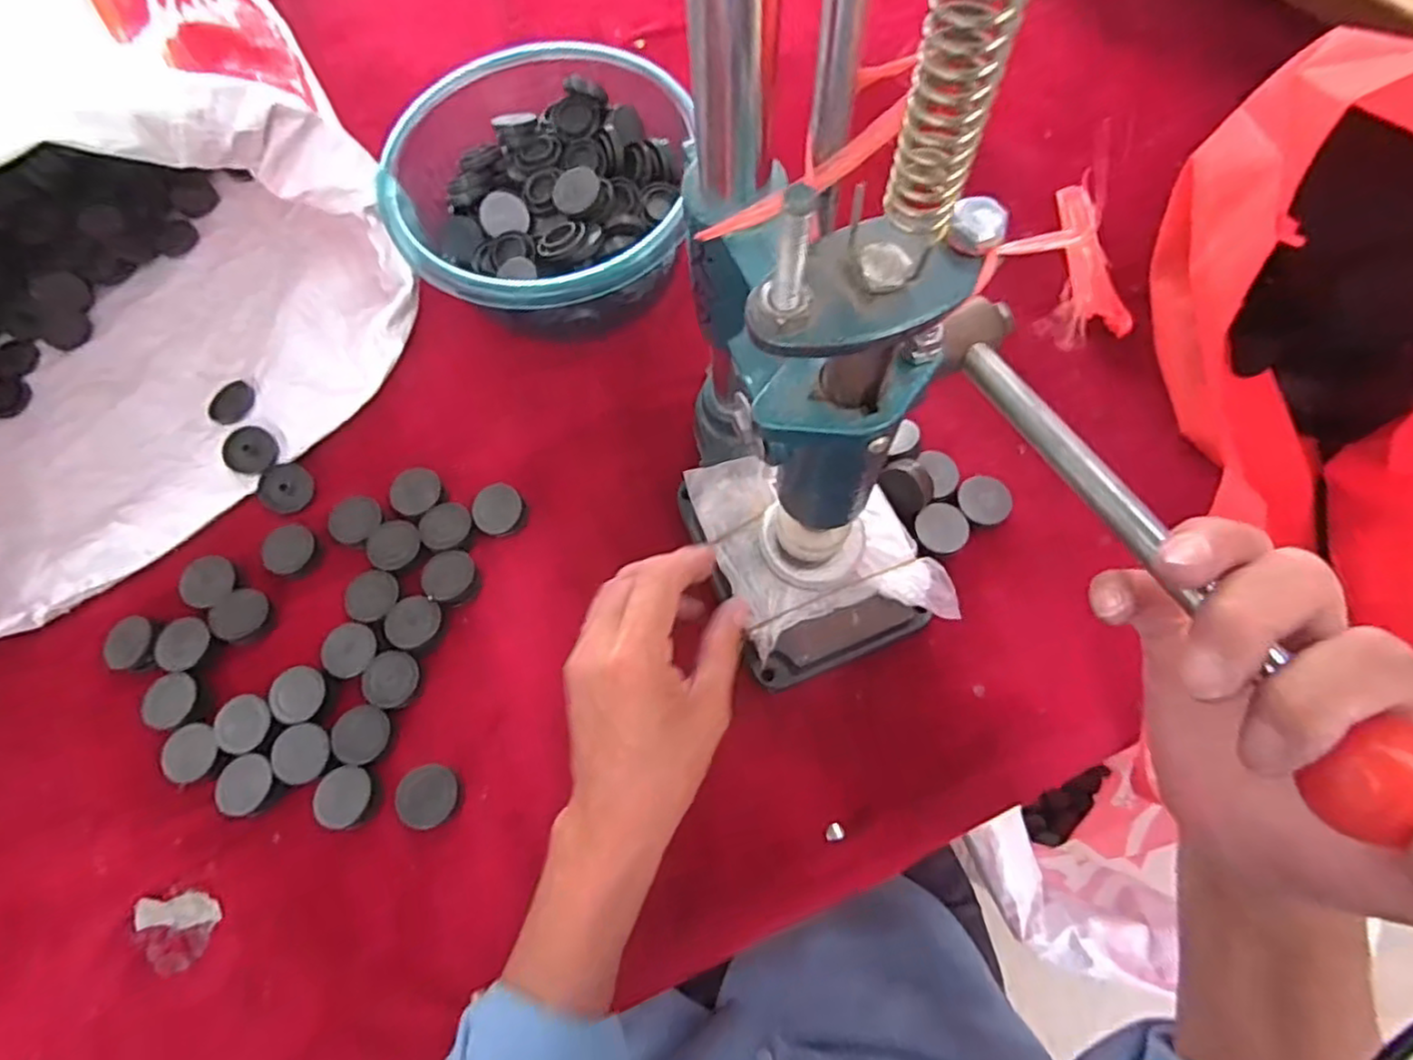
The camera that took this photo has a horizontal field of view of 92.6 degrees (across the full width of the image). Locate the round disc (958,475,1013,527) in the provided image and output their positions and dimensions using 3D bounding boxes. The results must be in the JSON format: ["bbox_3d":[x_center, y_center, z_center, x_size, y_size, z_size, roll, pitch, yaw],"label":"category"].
[{"bbox_3d":[0.174,-0.018,0.422,0.030,0.004,0.031,-18,87,12],"label":"round disc"}]

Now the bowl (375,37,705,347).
[{"bbox_3d":[-0.109,-0.234,0.478,0.199,0.077,0.221,8,71,7],"label":"bowl"}]

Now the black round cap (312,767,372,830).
[{"bbox_3d":[-0.205,0.150,0.381,0.031,0.008,0.032,-1,70,3],"label":"black round cap"}]

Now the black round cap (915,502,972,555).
[{"bbox_3d":[0.147,-0.001,0.422,0.032,0.009,0.031,-1,70,3],"label":"black round cap"}]

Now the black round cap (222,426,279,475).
[{"bbox_3d":[-0.307,-0.053,0.455,0.032,0.008,0.031,-38,97,-13],"label":"black round cap"}]

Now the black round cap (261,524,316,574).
[{"bbox_3d":[-0.267,0.012,0.432,0.032,0.004,0.032,-1,70,3],"label":"black round cap"}]

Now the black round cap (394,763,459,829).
[{"bbox_3d":[-0.156,0.148,0.377,0.033,0.012,0.033,0,68,1],"label":"black round cap"}]

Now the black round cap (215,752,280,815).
[{"bbox_3d":[-0.262,0.146,0.386,0.033,0.011,0.032,-1,70,3],"label":"black round cap"}]

